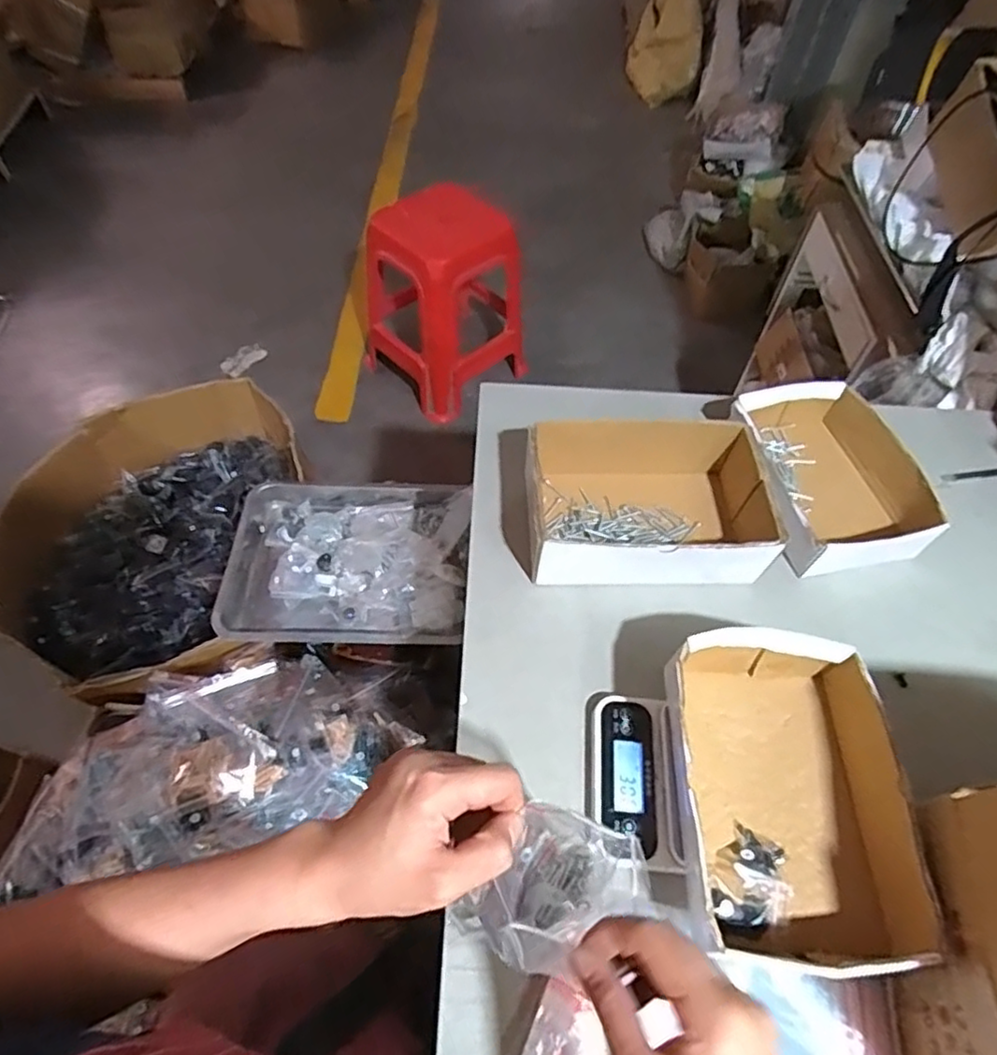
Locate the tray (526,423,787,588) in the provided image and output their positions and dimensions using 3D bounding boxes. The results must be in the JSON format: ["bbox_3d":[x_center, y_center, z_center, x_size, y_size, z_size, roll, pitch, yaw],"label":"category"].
[{"bbox_3d":[0.162,-0.024,0.714,0.255,0.096,0.182,0,56,-2],"label":"tray"}]

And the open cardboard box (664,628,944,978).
[{"bbox_3d":[0.237,0.219,0.530,0.161,0.081,0.251,2,56,-1],"label":"open cardboard box"}]

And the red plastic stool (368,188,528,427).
[{"bbox_3d":[-0.173,-0.657,1.809,0.358,0.486,0.423,-37,65,-23],"label":"red plastic stool"}]

